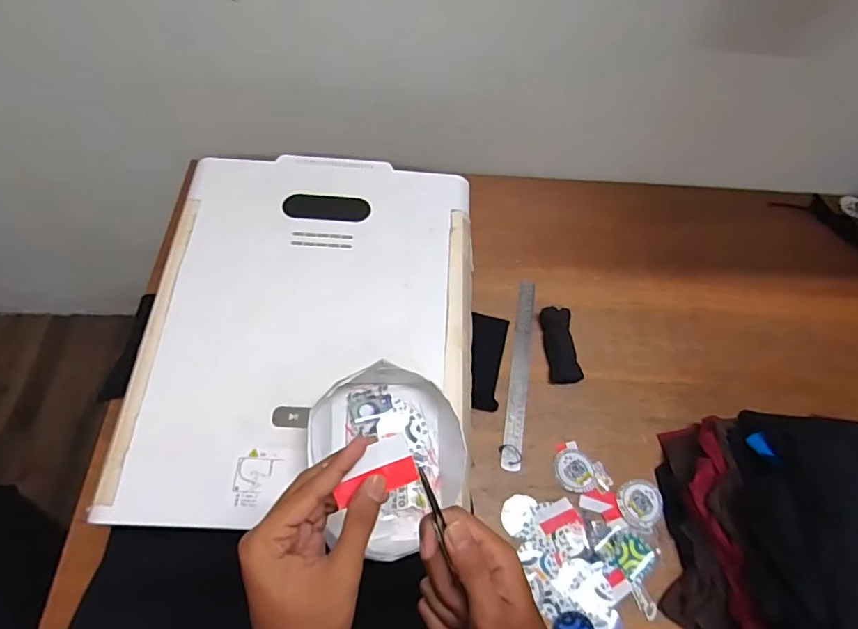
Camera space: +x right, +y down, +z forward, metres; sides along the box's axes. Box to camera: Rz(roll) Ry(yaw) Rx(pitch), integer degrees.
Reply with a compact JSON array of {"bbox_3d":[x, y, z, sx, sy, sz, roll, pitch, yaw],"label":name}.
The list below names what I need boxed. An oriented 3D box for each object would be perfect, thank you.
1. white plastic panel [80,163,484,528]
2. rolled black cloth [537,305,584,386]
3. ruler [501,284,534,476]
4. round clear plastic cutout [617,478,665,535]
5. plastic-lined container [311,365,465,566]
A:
[{"bbox_3d":[-0.147,-0.002,0.640,0.398,0.028,0.493,3,61,-2],"label":"white plastic panel"},{"bbox_3d":[0.213,0.051,0.814,0.047,0.029,0.129,-2,63,-7],"label":"rolled black cloth"},{"bbox_3d":[0.145,0.086,0.805,0.026,0.004,0.320,8,63,6],"label":"ruler"},{"bbox_3d":[0.299,0.269,0.716,0.061,0.005,0.067,40,66,14],"label":"round clear plastic cutout"},{"bbox_3d":[-0.042,0.155,0.545,0.163,0.051,0.194,-7,64,-9],"label":"plastic-lined container"}]

